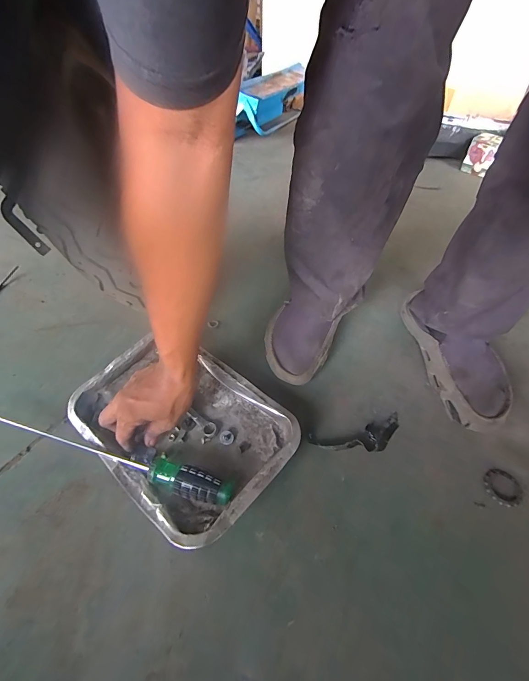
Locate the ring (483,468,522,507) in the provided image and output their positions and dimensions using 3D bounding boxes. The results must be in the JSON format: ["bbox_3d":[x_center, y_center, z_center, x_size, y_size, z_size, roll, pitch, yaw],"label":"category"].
[{"bbox_3d":[0.309,0.191,0.424,0.045,0.006,0.047,1,48,-1],"label":"ring"}]

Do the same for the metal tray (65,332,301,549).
[{"bbox_3d":[-0.120,0.112,0.462,0.299,0.040,0.207,33,55,26],"label":"metal tray"}]

